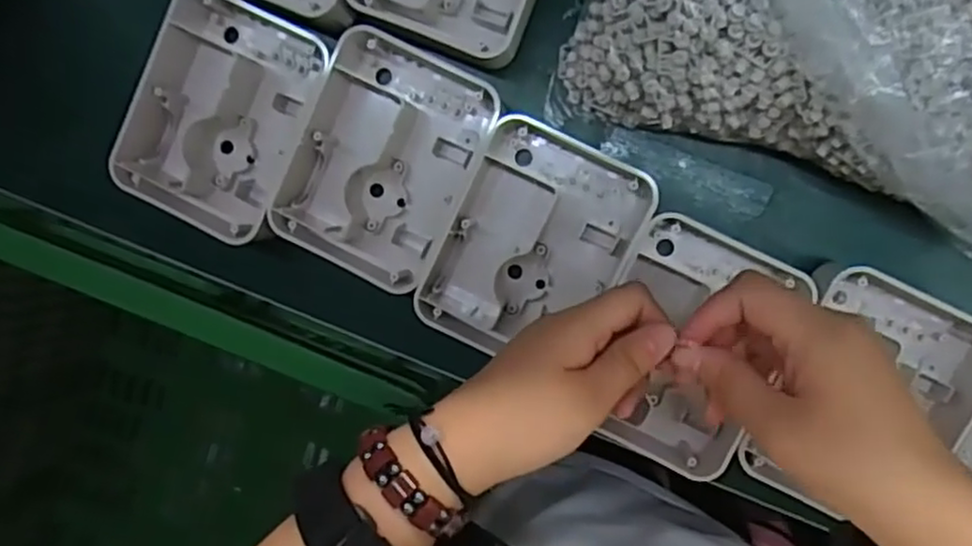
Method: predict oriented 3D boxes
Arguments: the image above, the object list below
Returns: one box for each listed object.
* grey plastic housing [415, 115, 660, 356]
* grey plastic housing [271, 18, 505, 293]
[{"bbox_3d":[0.027,-0.016,0.404,0.101,0.034,0.129,28,98,4],"label":"grey plastic housing"},{"bbox_3d":[-0.060,-0.066,0.409,0.097,0.034,0.132,28,98,4],"label":"grey plastic housing"}]

